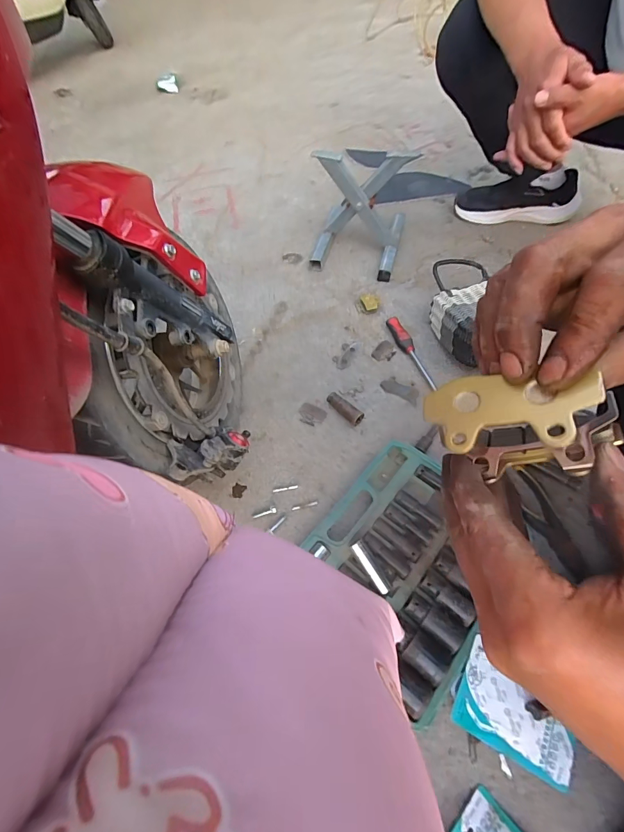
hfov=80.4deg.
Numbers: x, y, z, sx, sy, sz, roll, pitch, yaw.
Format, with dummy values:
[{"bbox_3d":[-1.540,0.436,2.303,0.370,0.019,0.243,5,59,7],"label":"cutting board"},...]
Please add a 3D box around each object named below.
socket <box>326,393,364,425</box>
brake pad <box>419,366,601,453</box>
[{"bbox_3d":[0.062,-0.015,0.704,0.025,0.028,0.082,-39,64,-20],"label":"socket"},{"bbox_3d":[0.090,-0.002,0.176,0.073,0.007,0.038,-1,54,38],"label":"brake pad"}]

